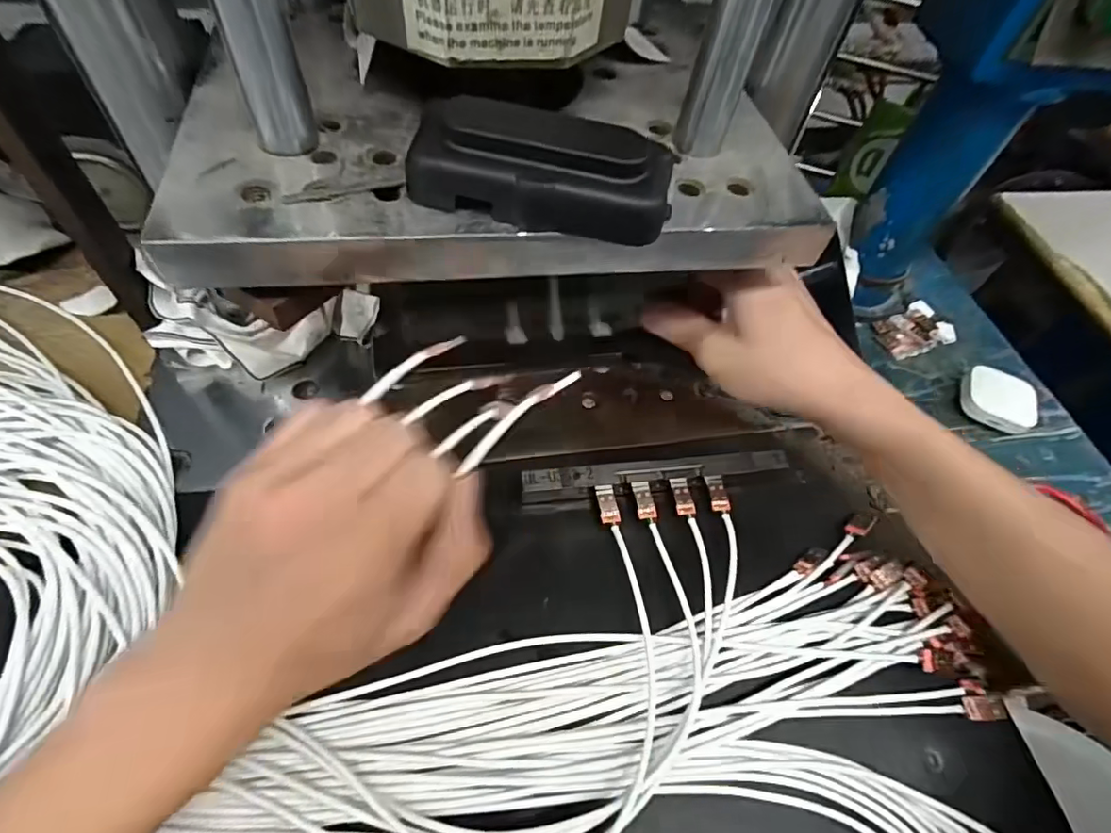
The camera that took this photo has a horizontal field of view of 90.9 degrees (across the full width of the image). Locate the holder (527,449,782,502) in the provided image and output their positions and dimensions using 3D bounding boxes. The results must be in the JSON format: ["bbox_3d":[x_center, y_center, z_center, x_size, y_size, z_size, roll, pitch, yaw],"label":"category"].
[{"bbox_3d":[0.066,0.039,0.352,0.172,0.017,0.018,-4,58,-10],"label":"holder"}]

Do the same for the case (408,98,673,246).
[{"bbox_3d":[-0.004,-0.103,0.226,0.103,0.030,0.052,9,56,-1],"label":"case"}]

